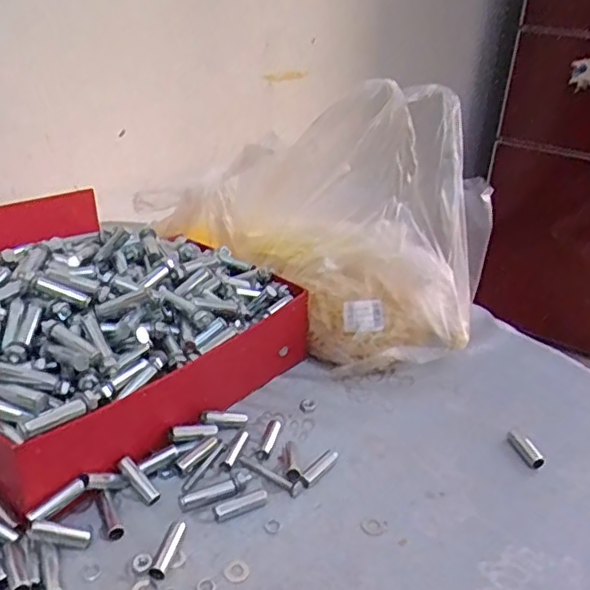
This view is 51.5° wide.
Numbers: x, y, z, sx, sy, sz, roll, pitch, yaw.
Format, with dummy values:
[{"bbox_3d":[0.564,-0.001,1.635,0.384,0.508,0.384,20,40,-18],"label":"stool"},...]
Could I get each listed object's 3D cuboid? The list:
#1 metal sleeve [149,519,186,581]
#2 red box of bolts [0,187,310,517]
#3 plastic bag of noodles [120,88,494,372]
[{"bbox_3d":[-0.083,0.166,0.407,0.012,0.011,0.047,8,29,8],"label":"metal sleeve"},{"bbox_3d":[-0.222,-0.002,0.583,0.379,0.118,0.293,25,35,33],"label":"red box of bolts"},{"bbox_3d":[0.021,-0.085,0.644,0.354,0.237,0.168,27,36,35],"label":"plastic bag of noodles"}]

